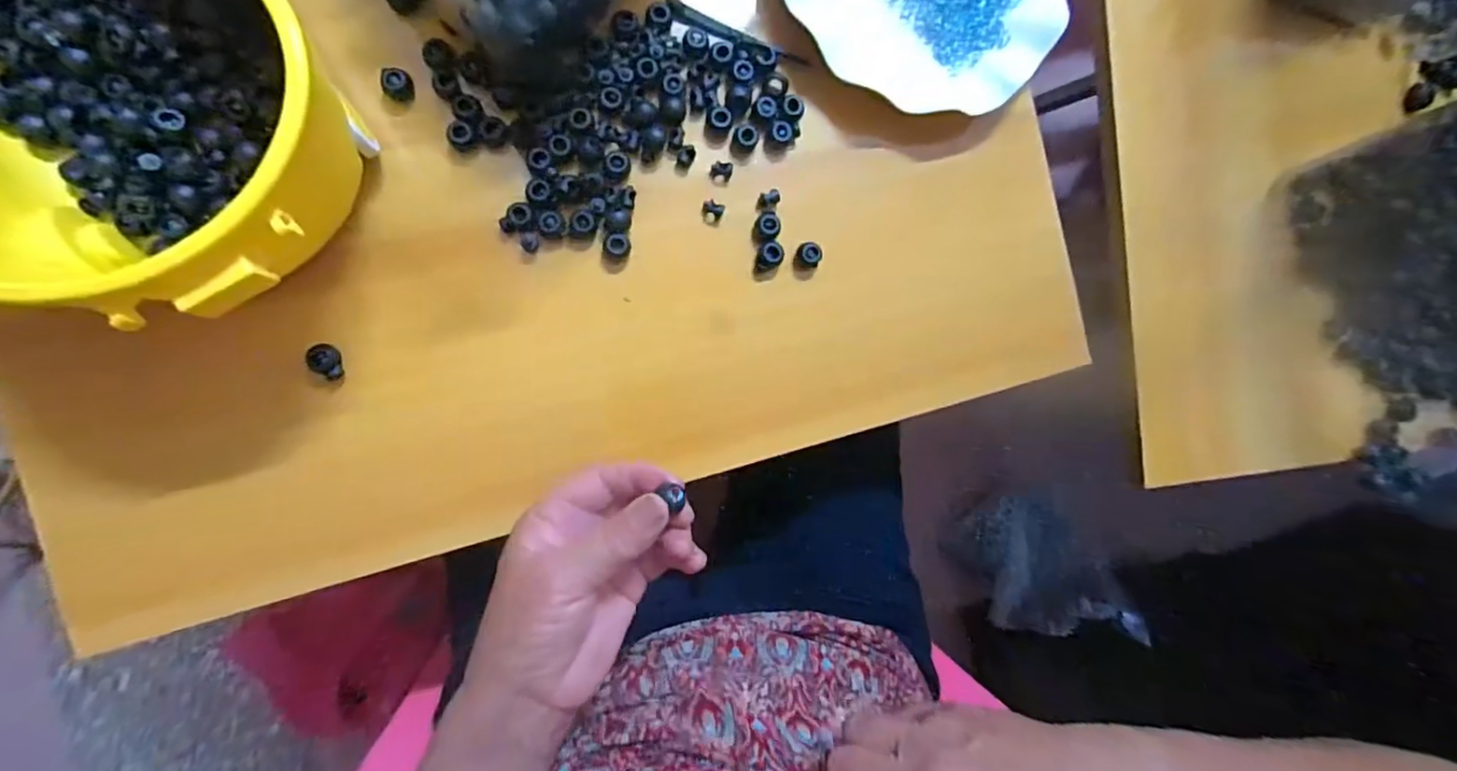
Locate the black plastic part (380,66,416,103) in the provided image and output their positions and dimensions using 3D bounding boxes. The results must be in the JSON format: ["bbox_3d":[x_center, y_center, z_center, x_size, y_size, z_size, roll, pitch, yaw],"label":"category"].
[{"bbox_3d":[-0.176,-0.161,0.333,0.015,0.009,0.014,-8,95,-7],"label":"black plastic part"}]

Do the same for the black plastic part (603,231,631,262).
[{"bbox_3d":[-0.063,-0.079,0.355,0.015,0.010,0.015,0,89,-11],"label":"black plastic part"}]

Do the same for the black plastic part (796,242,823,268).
[{"bbox_3d":[0.049,-0.079,0.375,0.015,0.011,0.013,27,85,-9],"label":"black plastic part"}]

